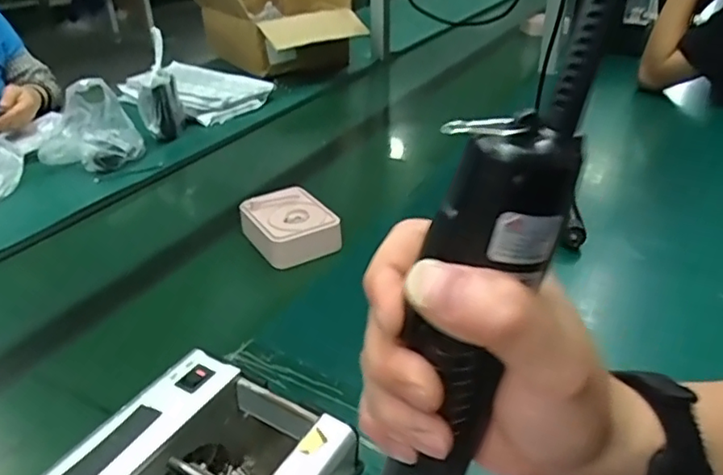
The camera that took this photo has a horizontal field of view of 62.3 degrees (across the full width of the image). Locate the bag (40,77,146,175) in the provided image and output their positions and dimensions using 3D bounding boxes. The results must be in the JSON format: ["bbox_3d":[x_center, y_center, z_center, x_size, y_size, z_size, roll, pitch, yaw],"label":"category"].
[{"bbox_3d":[-0.471,-0.196,1.029,0.160,0.116,0.179,-13,33,-19],"label":"bag"}]

